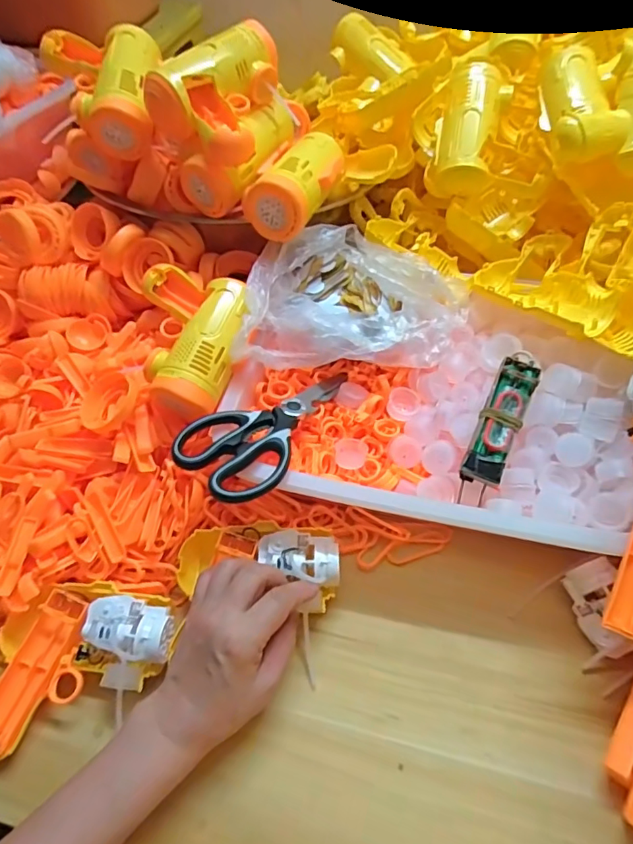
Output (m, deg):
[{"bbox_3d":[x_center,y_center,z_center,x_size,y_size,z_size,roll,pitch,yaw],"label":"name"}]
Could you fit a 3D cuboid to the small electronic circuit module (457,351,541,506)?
[{"bbox_3d":[0.153,0.002,0.413,0.032,0.023,0.133,22,78,19],"label":"small electronic circuit module"}]

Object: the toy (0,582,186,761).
[{"bbox_3d":[-0.183,0.186,0.377,0.133,0.033,0.116,2,54,5],"label":"toy"}]

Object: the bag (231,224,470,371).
[{"bbox_3d":[0.038,-0.113,0.476,0.202,0.076,0.134,-1,53,4],"label":"bag"}]

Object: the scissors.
[{"bbox_3d":[-0.033,-0.003,0.429,0.085,0.021,0.187,28,43,22],"label":"scissors"}]

